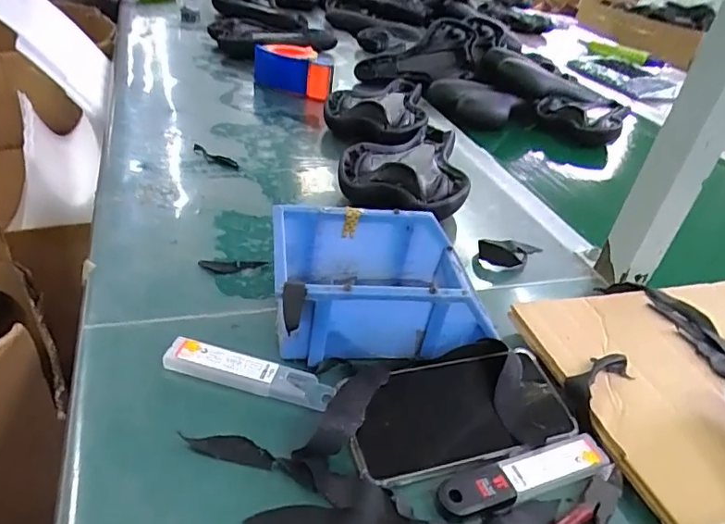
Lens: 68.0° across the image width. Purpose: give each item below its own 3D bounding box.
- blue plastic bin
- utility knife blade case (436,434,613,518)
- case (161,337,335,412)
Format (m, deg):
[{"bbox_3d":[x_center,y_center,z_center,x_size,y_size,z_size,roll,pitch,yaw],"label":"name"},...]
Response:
[{"bbox_3d":[0.011,0.020,0.444,0.164,0.077,0.130,-1,37,-12],"label":"blue plastic bin"},{"bbox_3d":[0.109,0.139,0.353,0.126,0.008,0.026,-7,38,-22],"label":"utility knife blade case"},{"bbox_3d":[-0.082,0.079,0.388,0.121,0.014,0.025,12,35,4],"label":"case"}]

